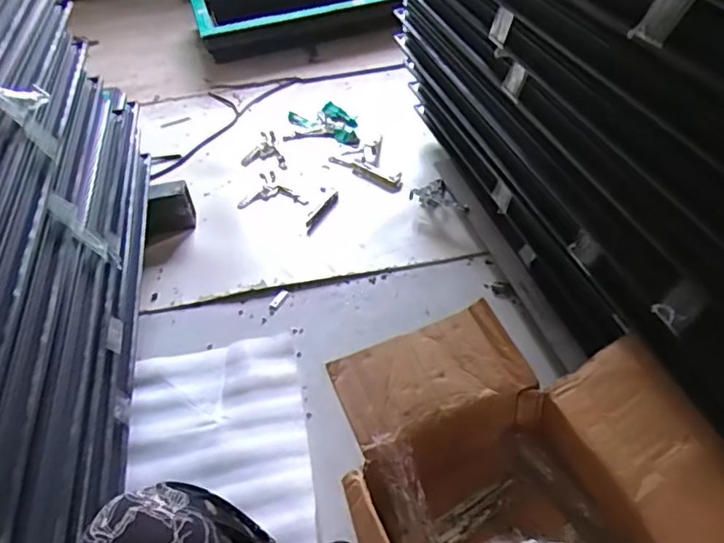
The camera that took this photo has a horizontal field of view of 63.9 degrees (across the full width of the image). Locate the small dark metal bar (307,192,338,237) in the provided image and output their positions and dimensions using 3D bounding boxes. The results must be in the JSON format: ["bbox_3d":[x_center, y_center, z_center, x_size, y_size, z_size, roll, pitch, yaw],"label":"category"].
[{"bbox_3d":[-0.095,-0.137,1.365,0.032,0.010,0.156,19,49,23],"label":"small dark metal bar"}]

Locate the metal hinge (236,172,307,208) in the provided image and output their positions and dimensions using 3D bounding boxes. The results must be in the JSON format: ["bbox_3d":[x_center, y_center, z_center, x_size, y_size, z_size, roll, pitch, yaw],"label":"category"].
[{"bbox_3d":[-0.217,-0.206,1.455,0.167,0.010,0.132,-1,44,4],"label":"metal hinge"}]

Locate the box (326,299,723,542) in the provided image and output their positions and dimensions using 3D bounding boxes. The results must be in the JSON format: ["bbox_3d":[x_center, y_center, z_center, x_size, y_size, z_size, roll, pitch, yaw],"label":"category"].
[{"bbox_3d":[0.211,0.330,0.709,0.415,0.216,0.627,-13,44,-8],"label":"box"}]

